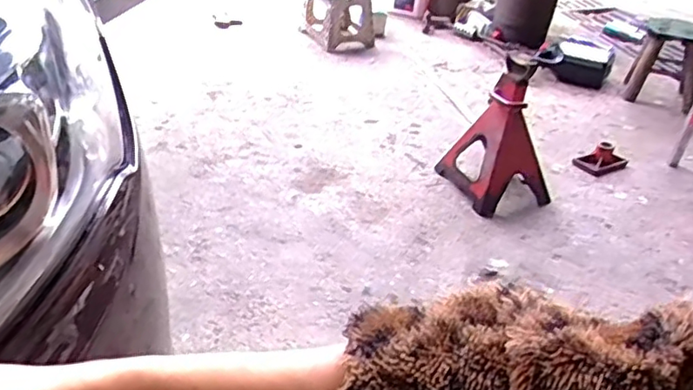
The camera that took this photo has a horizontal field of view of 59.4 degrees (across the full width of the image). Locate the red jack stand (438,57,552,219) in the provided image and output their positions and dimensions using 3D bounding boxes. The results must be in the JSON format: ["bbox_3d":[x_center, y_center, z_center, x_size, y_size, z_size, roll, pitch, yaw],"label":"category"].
[{"bbox_3d":[0.406,-0.172,1.553,0.211,0.410,0.246,-7,34,-17],"label":"red jack stand"}]

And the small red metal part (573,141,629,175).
[{"bbox_3d":[0.754,-0.110,1.795,0.156,0.068,0.096,-21,40,-30],"label":"small red metal part"}]

